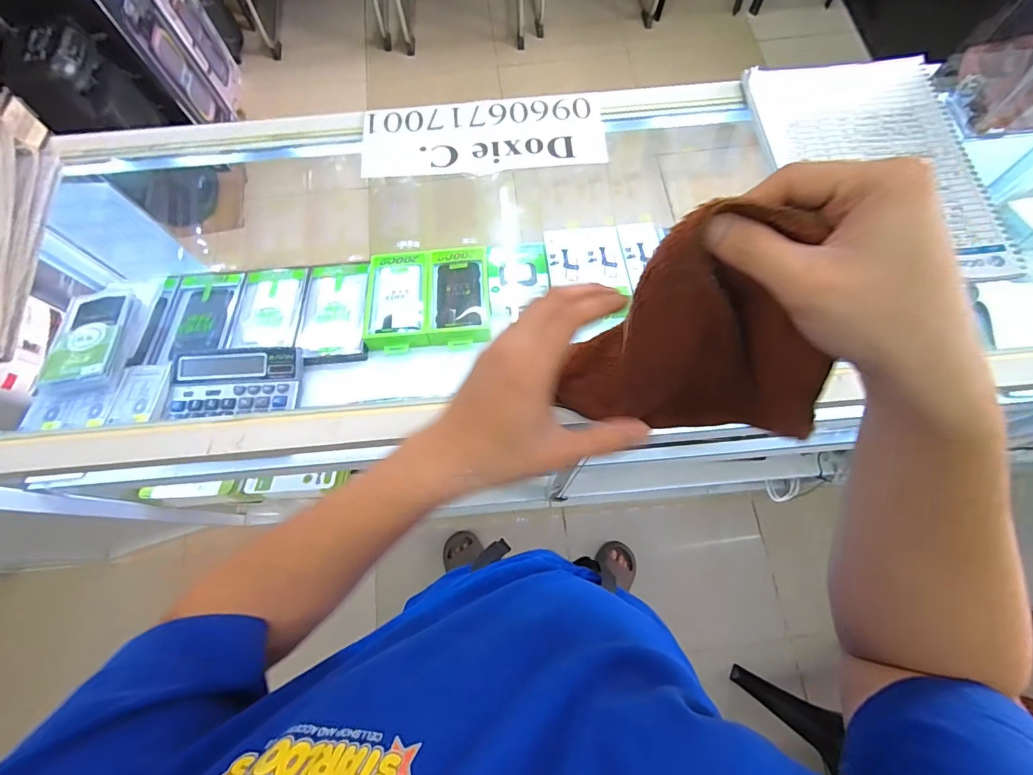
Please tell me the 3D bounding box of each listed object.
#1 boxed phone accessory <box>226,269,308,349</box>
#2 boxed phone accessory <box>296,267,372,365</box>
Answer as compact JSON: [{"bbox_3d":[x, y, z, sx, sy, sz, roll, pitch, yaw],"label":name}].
[{"bbox_3d":[-0.429,-0.132,0.780,0.119,0.019,0.171,-6,59,1],"label":"boxed phone accessory"},{"bbox_3d":[-0.308,-0.133,0.767,0.112,0.018,0.214,-9,60,0],"label":"boxed phone accessory"}]

